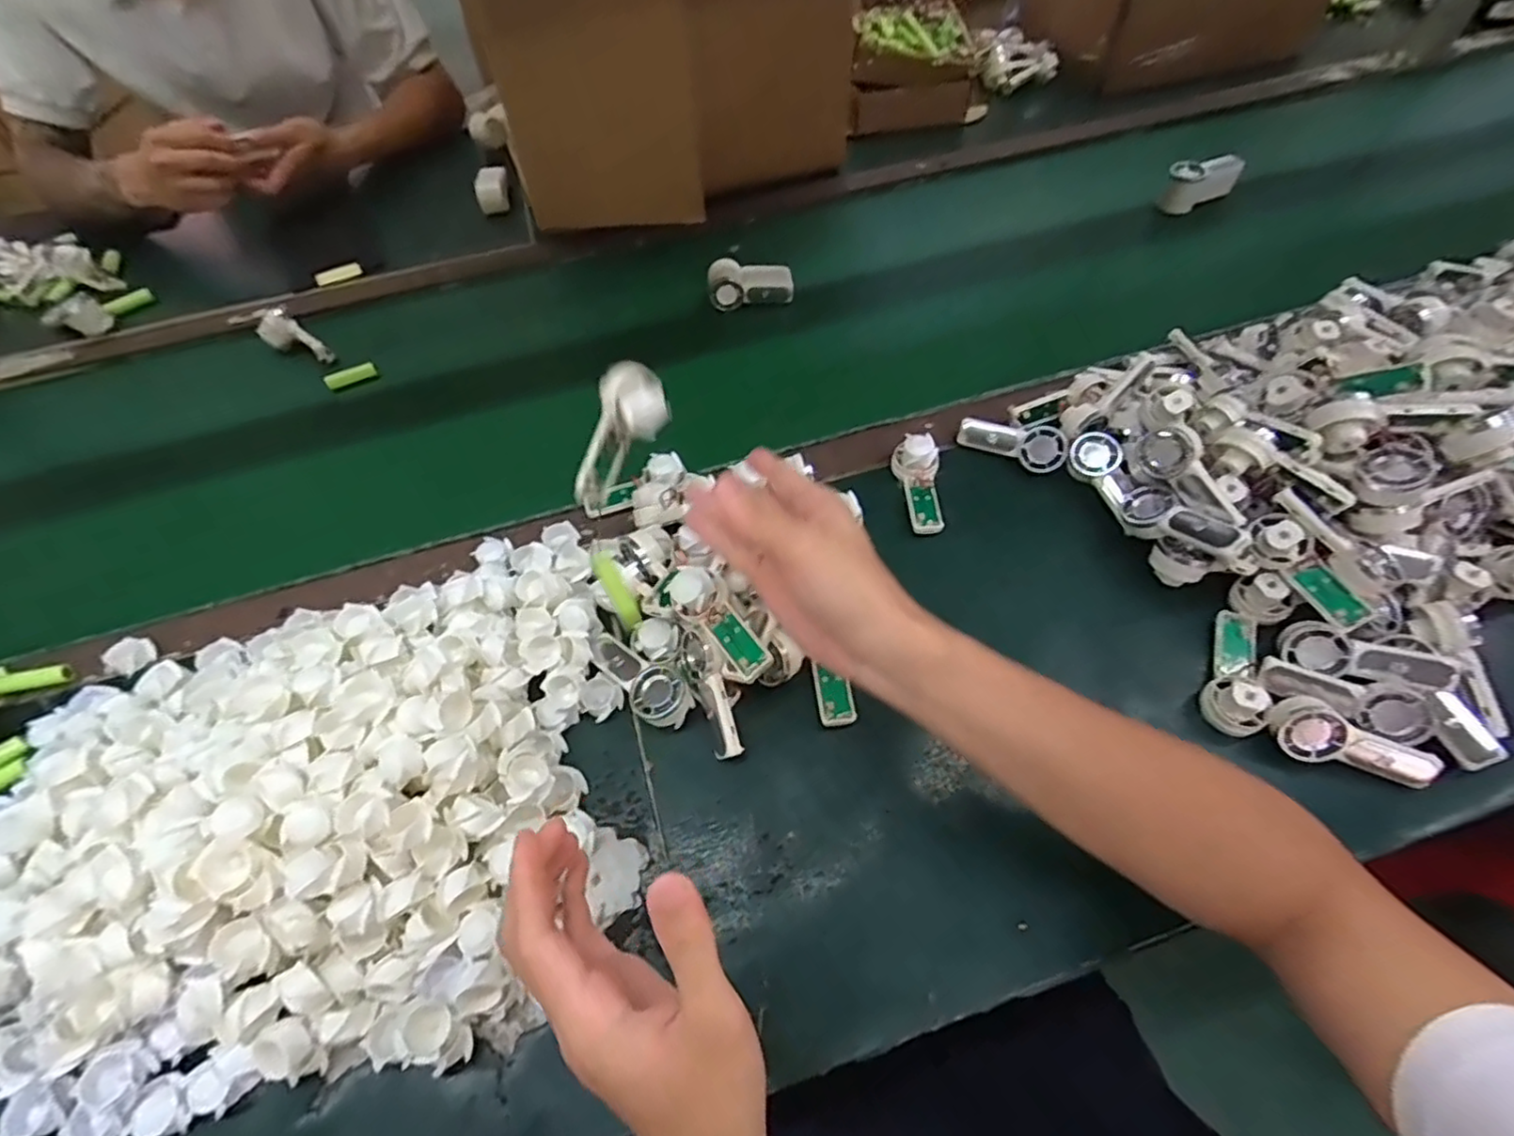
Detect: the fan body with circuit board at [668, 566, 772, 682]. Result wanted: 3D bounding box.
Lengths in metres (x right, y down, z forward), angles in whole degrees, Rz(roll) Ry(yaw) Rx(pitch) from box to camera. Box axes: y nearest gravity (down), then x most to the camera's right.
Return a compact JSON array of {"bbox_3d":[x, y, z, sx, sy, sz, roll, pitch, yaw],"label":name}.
[{"bbox_3d":[-0.024,0.037,0.448,0.033,0.025,0.087,-37,80,-19],"label":"fan body with circuit board"}]

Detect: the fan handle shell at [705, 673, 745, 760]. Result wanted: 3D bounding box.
[{"bbox_3d":[-0.025,0.104,0.462,0.019,0.020,0.058,-11,84,-5],"label":"fan handle shell"}]

